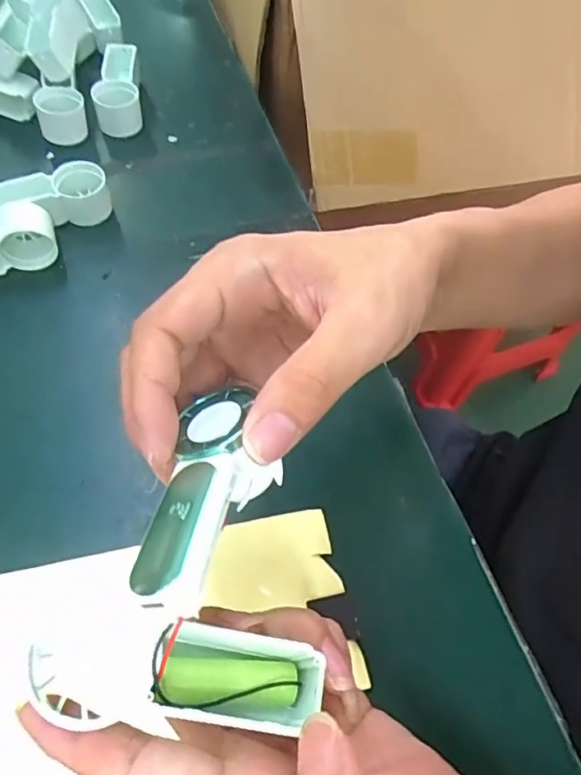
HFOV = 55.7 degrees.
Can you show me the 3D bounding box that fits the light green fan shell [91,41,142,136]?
[{"bbox_3d":[-0.159,-0.274,0.507,0.040,0.033,0.103,-8,61,-8],"label":"light green fan shell"}]

